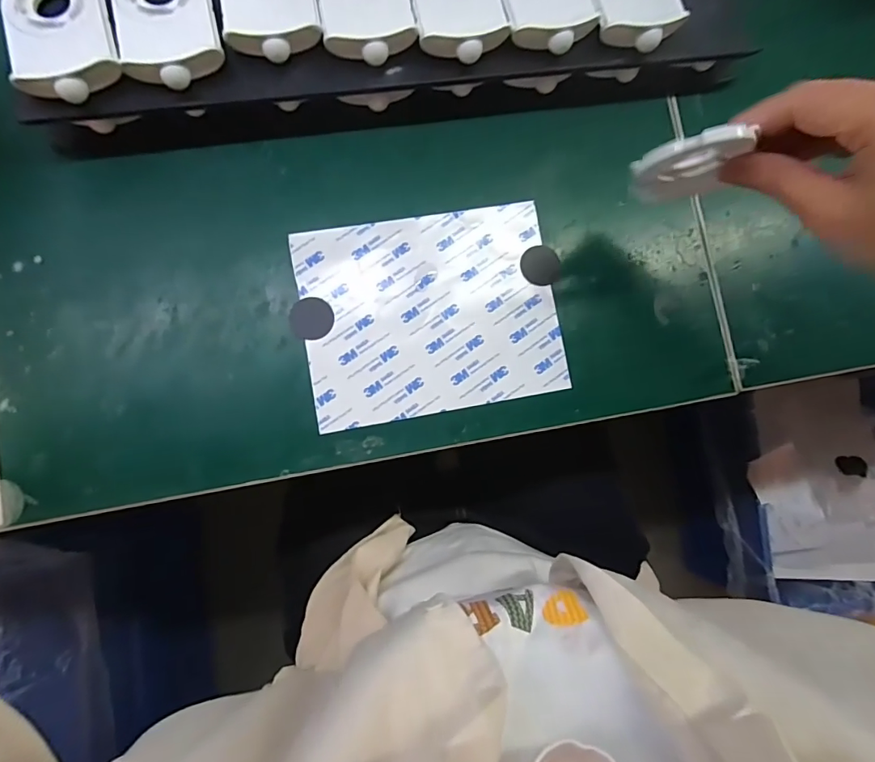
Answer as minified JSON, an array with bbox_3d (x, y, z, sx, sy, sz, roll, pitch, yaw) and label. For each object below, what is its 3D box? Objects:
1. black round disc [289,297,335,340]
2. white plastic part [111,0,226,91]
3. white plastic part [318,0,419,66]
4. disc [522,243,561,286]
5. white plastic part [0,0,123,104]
[{"bbox_3d":[-0.085,-0.043,0.319,0.029,0.004,0.029,0,84,-4],"label":"black round disc"},{"bbox_3d":[-0.168,-0.226,0.290,0.059,0.012,0.094,-11,85,-5],"label":"white plastic part"},{"bbox_3d":[-0.047,-0.246,0.300,0.057,0.010,0.089,-11,85,-5],"label":"white plastic part"},{"bbox_3d":[0.074,-0.082,0.336,0.028,0.004,0.028,0,84,-4],"label":"disc"},{"bbox_3d":[-0.224,-0.207,0.277,0.057,0.014,0.086,-19,86,-6],"label":"white plastic part"}]

